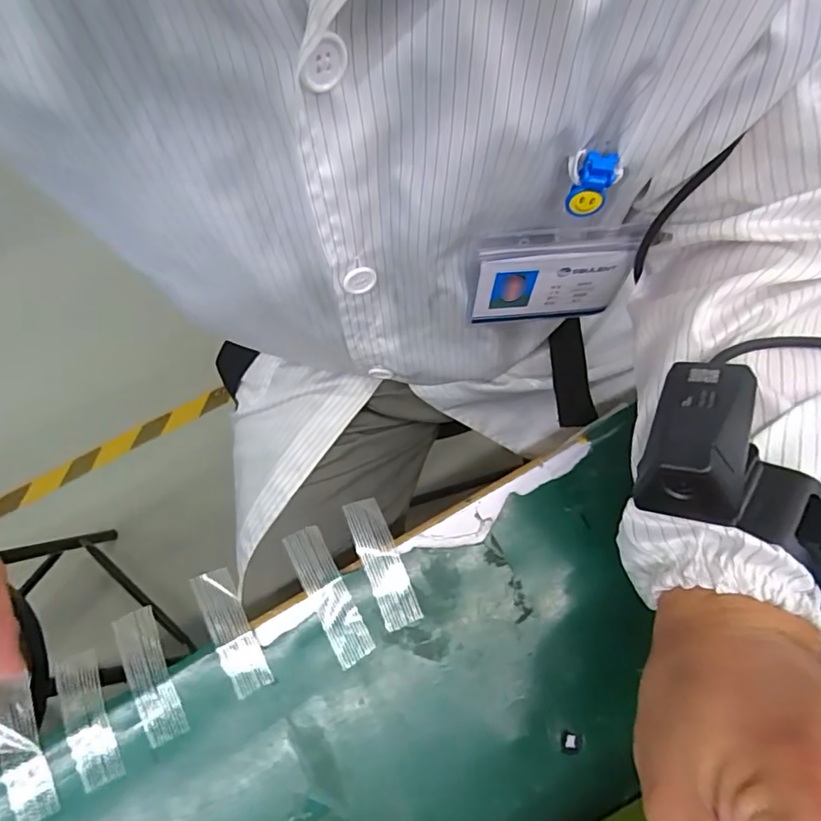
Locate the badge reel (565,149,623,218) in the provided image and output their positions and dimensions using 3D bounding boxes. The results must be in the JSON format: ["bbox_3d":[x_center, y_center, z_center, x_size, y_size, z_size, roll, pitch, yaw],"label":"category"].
[{"bbox_3d":[0.088,-0.110,0.252,0.024,0.031,0.012,5,70,4],"label":"badge reel"}]

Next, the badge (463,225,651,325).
[{"bbox_3d":[0.085,-0.081,0.318,0.096,0.080,0.007,-5,61,-1],"label":"badge"}]

